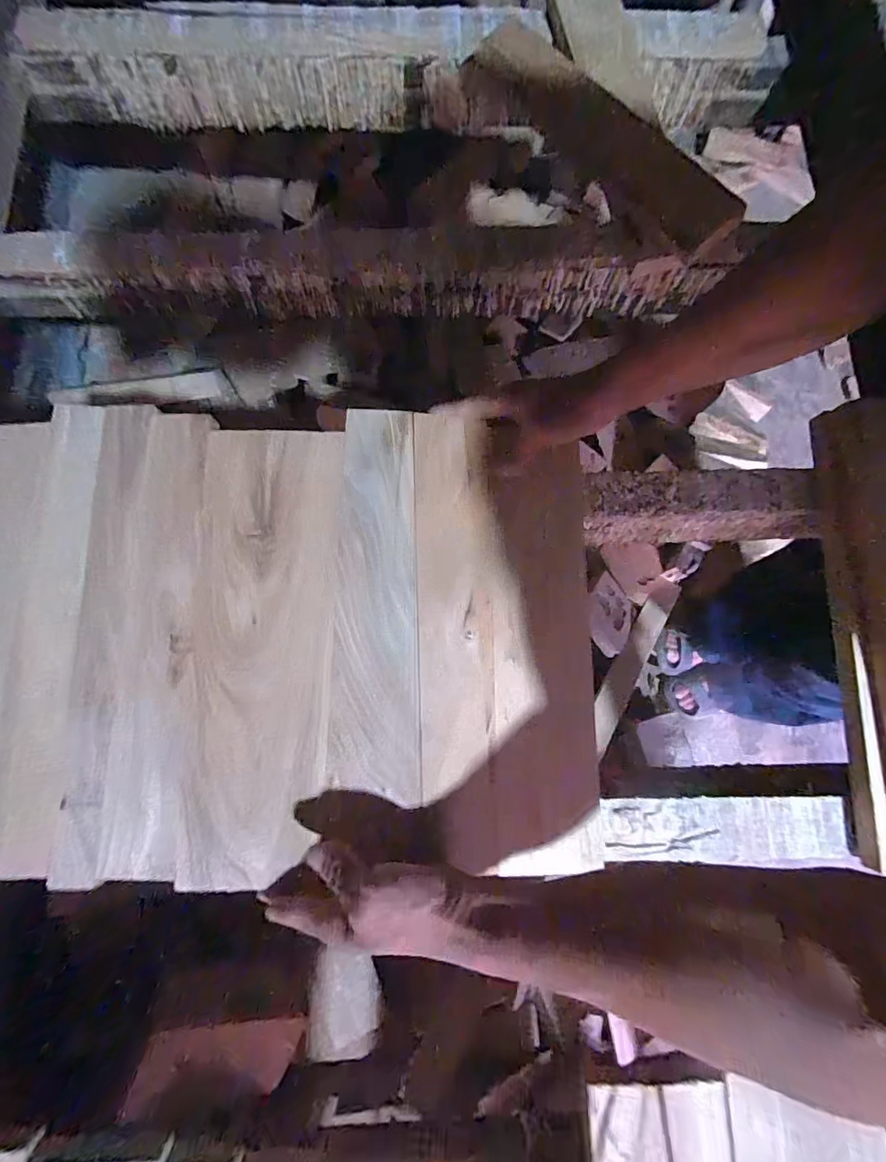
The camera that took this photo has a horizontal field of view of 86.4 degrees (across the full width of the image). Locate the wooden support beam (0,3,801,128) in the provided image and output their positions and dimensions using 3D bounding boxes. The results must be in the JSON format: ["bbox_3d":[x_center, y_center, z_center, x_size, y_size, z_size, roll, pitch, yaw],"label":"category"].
[{"bbox_3d":[-0.086,-0.689,0.637,0.916,0.108,0.062,-3,79,-2],"label":"wooden support beam"}]

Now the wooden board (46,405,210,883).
[{"bbox_3d":[-0.276,0.040,0.429,0.109,0.019,0.412,-3,77,-1],"label":"wooden board"}]

